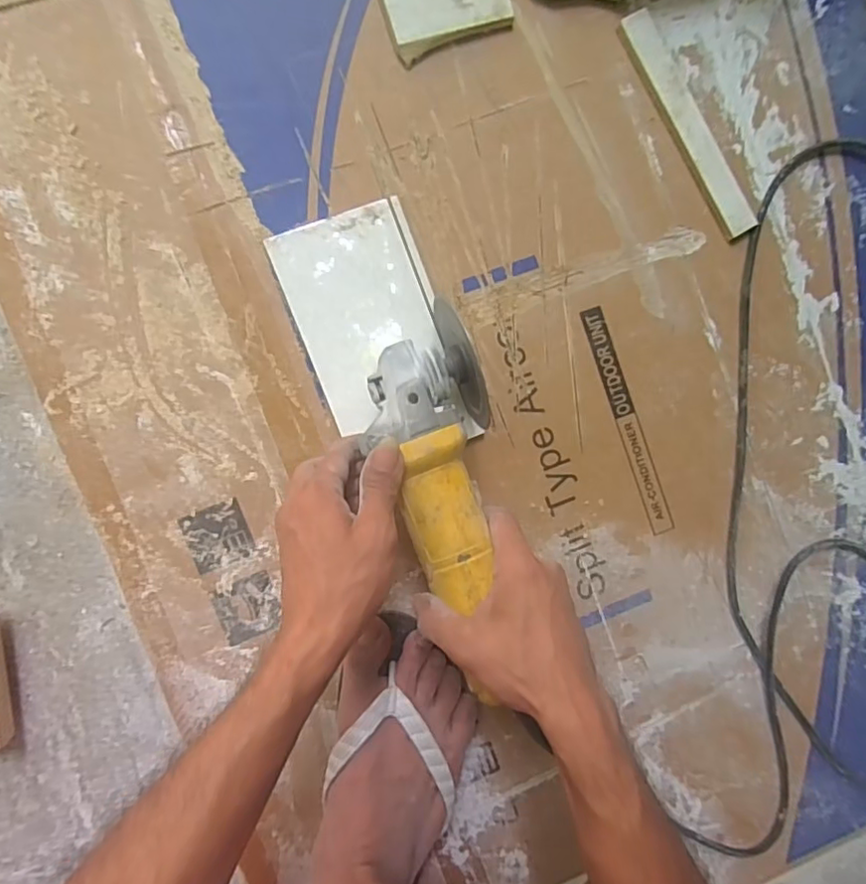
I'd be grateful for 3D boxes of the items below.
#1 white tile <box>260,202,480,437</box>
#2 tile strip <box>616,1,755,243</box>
[{"bbox_3d":[-0.045,-0.085,0.459,0.107,0.011,0.190,-21,94,-6],"label":"white tile"},{"bbox_3d":[0.219,-0.269,0.493,0.031,0.011,0.201,-30,95,-5],"label":"tile strip"}]

